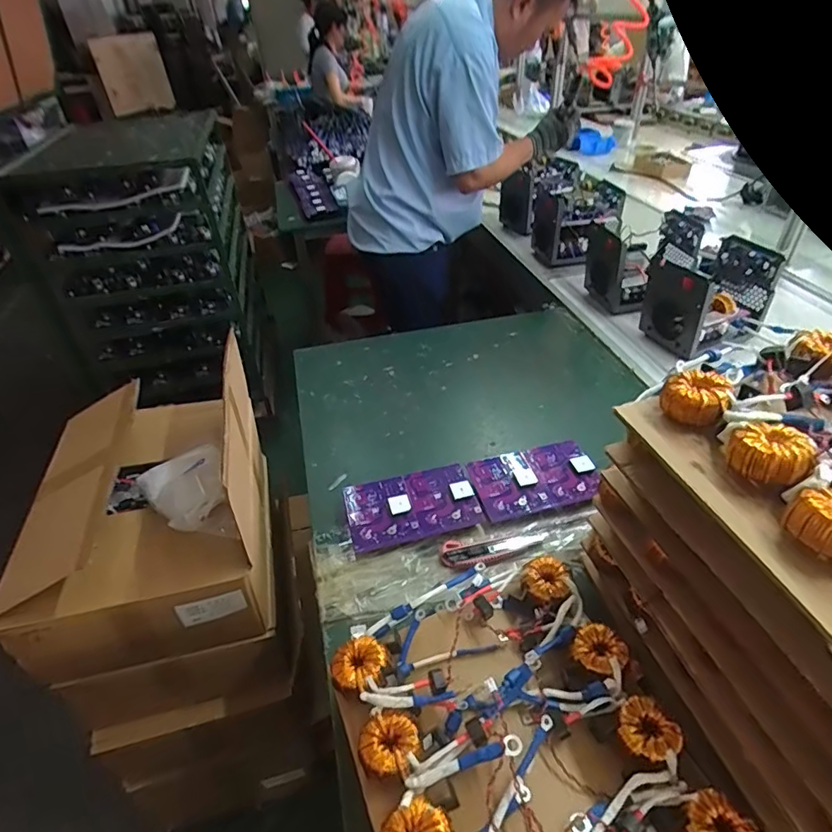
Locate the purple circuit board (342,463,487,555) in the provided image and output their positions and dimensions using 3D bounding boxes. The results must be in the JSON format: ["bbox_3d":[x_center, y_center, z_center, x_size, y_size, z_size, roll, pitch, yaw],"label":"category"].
[{"bbox_3d":[-0.008,0.135,0.793,0.197,0.021,0.123,-13,48,-6],"label":"purple circuit board"}]

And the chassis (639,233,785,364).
[{"bbox_3d":[0.634,-0.254,1.116,0.214,0.185,0.150,-16,42,-14],"label":"chassis"}]

